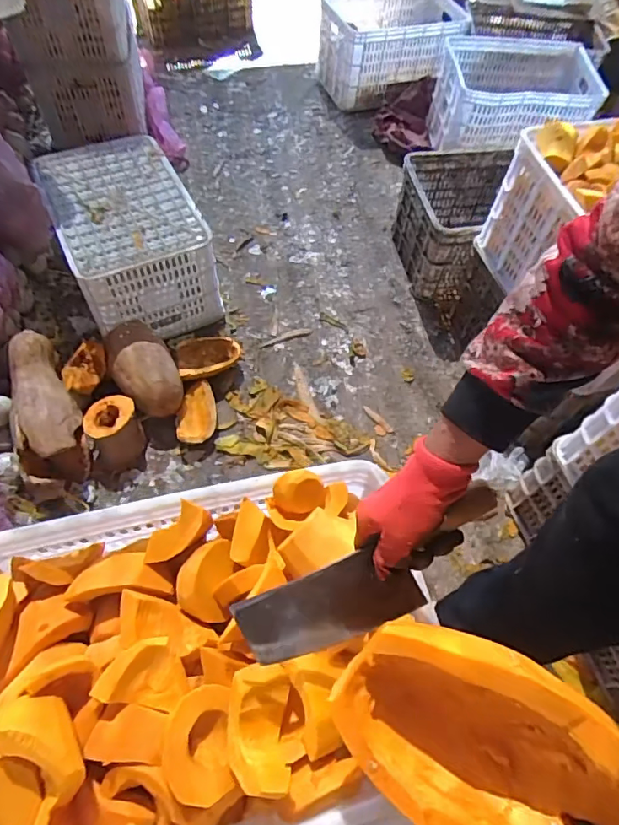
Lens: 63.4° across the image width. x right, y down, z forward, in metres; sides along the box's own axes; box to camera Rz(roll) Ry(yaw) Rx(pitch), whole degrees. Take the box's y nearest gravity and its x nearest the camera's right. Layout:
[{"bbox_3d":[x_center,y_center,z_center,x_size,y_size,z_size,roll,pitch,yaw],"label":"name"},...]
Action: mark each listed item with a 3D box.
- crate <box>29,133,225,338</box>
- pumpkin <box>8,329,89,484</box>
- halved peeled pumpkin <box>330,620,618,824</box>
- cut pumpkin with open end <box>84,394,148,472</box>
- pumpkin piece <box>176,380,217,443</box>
[{"bbox_3d":[-0.484,-0.464,1.373,0.328,0.313,0.443,-24,64,-16],"label":"crate"},{"bbox_3d":[-0.594,-0.026,1.121,0.131,0.118,0.342,-16,78,-12],"label":"pumpkin"},{"bbox_3d":[0.140,0.251,0.374,0.245,0.085,0.157,36,100,25],"label":"halved peeled pumpkin"},{"bbox_3d":[-0.453,0.052,1.180,0.112,0.115,0.148,-16,63,-12],"label":"cut pumpkin with open end"},{"bbox_3d":[-0.282,0.002,1.257,0.097,0.042,0.178,-1,60,-4],"label":"pumpkin piece"}]

